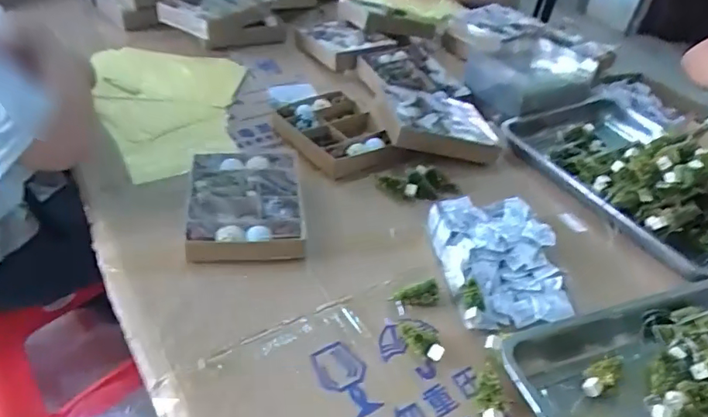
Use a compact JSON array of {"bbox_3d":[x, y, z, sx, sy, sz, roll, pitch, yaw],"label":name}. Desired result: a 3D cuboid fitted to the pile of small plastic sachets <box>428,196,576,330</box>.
[{"bbox_3d":[0.214,0.070,0.776,0.169,0.042,0.213,0,41,-12],"label":"pile of small plastic sachets"}]

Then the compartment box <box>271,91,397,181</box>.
[{"bbox_3d":[-0.030,-0.145,1.002,0.165,0.037,0.234,-20,48,-31],"label":"compartment box"}]

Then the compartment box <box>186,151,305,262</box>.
[{"bbox_3d":[-0.166,-0.011,0.822,0.161,0.058,0.227,-3,42,-8],"label":"compartment box"}]

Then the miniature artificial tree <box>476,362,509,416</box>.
[{"bbox_3d":[0.157,0.209,0.619,0.029,0.028,0.081,8,40,-3],"label":"miniature artificial tree"}]

